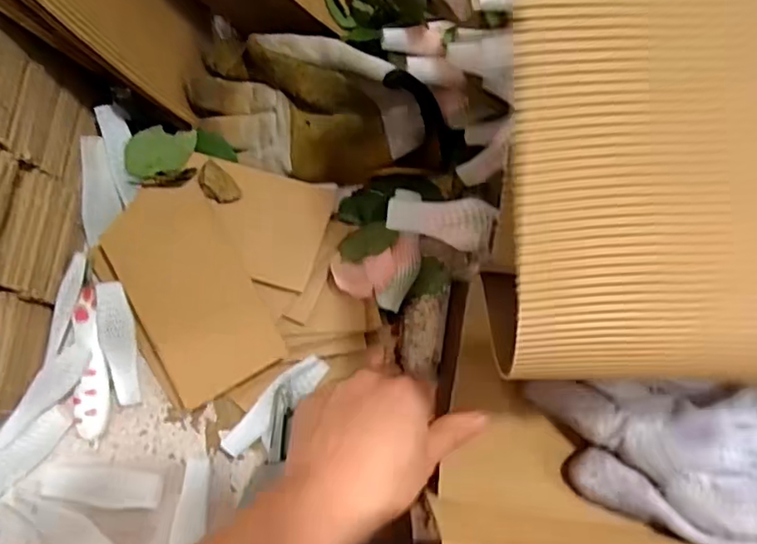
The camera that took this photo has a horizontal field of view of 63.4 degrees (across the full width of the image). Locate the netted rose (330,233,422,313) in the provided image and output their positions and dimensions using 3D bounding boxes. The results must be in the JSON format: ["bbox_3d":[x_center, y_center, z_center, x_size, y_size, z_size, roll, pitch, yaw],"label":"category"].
[{"bbox_3d":[-0.002,-0.005,0.447,0.059,0.026,0.054,19,82,1],"label":"netted rose"}]

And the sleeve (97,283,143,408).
[{"bbox_3d":[-0.186,0.053,0.444,0.027,0.006,0.090,-4,103,-2],"label":"sleeve"}]

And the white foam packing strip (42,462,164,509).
[{"bbox_3d":[-0.199,0.155,0.443,0.085,0.015,0.026,7,82,-1],"label":"white foam packing strip"}]

